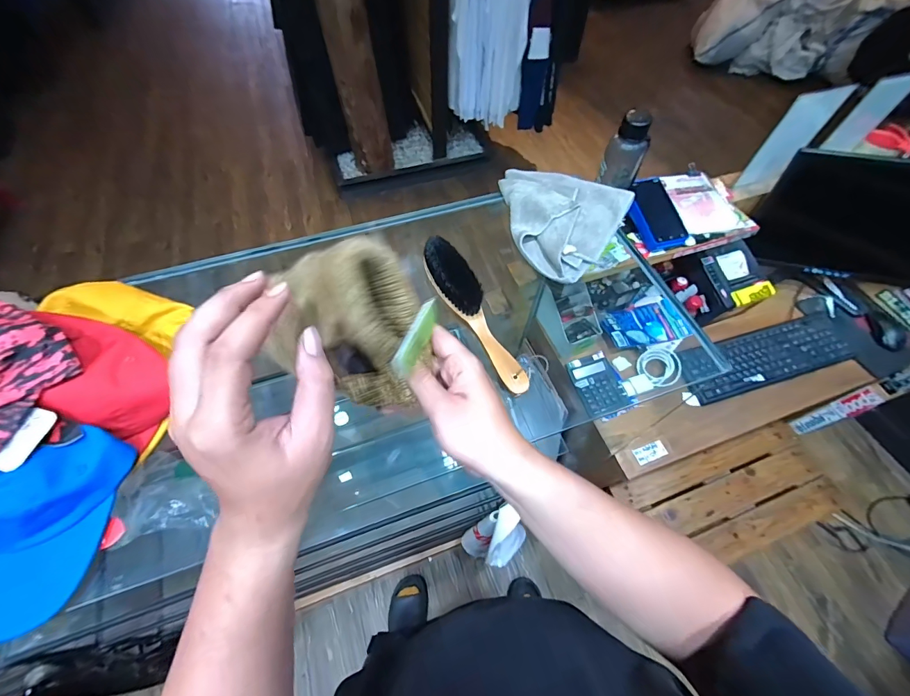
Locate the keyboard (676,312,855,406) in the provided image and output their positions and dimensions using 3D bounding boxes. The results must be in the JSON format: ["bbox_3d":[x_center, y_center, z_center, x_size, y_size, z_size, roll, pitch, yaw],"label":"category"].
[{"bbox_3d":[0.755,0.016,0.939,0.464,0.031,0.133,-13,61,-9],"label":"keyboard"}]

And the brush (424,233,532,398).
[{"bbox_3d":[0.023,-0.049,0.492,0.047,0.035,0.231,-26,63,-15],"label":"brush"}]

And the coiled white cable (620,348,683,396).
[{"bbox_3d":[0.466,0.065,0.923,0.094,0.021,0.167,37,66,19],"label":"coiled white cable"}]

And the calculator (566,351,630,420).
[{"bbox_3d":[0.330,0.083,0.906,0.105,0.025,0.140,-12,61,-8],"label":"calculator"}]

